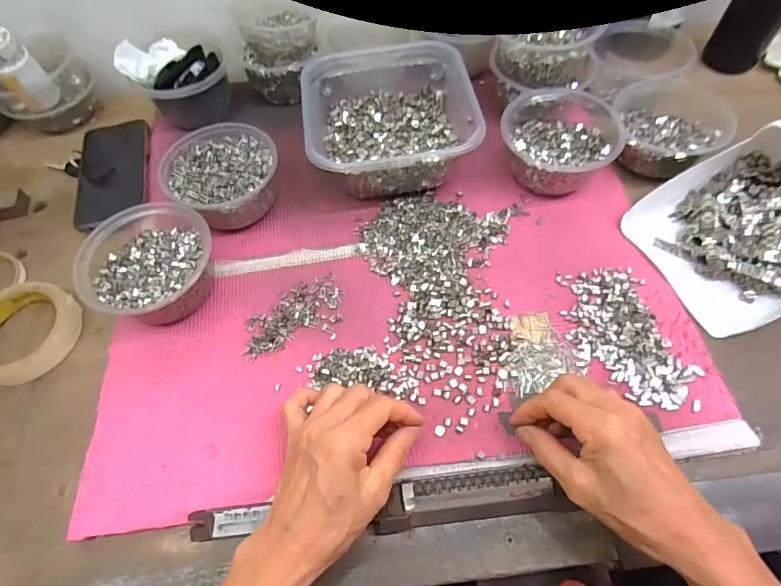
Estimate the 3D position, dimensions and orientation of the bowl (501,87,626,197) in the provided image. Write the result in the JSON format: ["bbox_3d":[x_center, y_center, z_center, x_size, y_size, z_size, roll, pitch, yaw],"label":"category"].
[{"bbox_3d":[0.174,-0.164,0.480,0.112,0.060,0.125,6,62,6],"label":"bowl"}]

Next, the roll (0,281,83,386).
[{"bbox_3d":[-0.351,0.037,0.429,0.094,0.021,0.096,-1,62,3],"label":"roll"}]

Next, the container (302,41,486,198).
[{"bbox_3d":[-0.003,-0.189,0.495,0.170,0.073,0.173,-9,62,-1],"label":"container"}]

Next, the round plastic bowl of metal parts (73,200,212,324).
[{"bbox_3d":[-0.219,-0.026,0.426,0.110,0.058,0.116,-1,62,3],"label":"round plastic bowl of metal parts"}]

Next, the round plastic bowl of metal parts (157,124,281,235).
[{"bbox_3d":[-0.172,-0.120,0.480,0.108,0.057,0.113,-1,62,3],"label":"round plastic bowl of metal parts"}]

